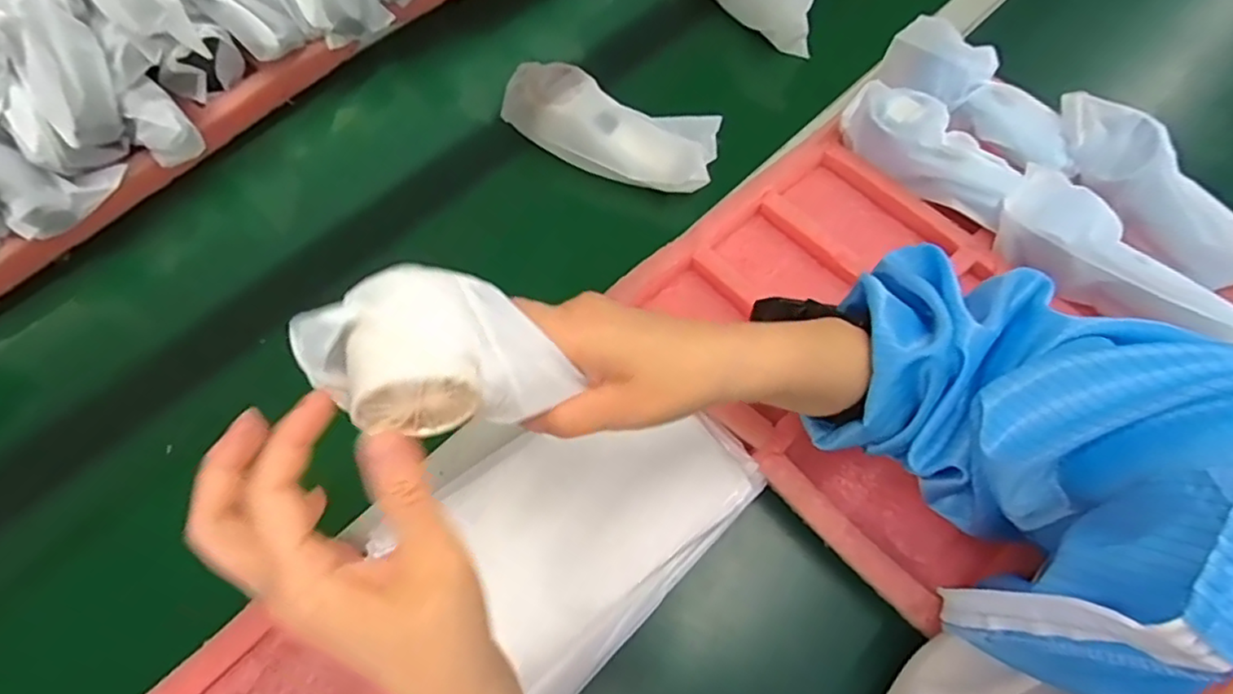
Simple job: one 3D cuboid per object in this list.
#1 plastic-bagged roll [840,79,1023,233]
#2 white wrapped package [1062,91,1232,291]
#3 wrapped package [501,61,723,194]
[{"bbox_3d":[0.260,-0.162,0.537,0.144,0.044,0.061,40,71,19],"label":"plastic-bagged roll"},{"bbox_3d":[0.421,-0.119,0.508,0.049,0.044,0.197,-38,82,-16],"label":"white wrapped package"},{"bbox_3d":[-0.009,-0.198,0.586,0.193,0.057,0.080,16,65,9],"label":"wrapped package"}]

